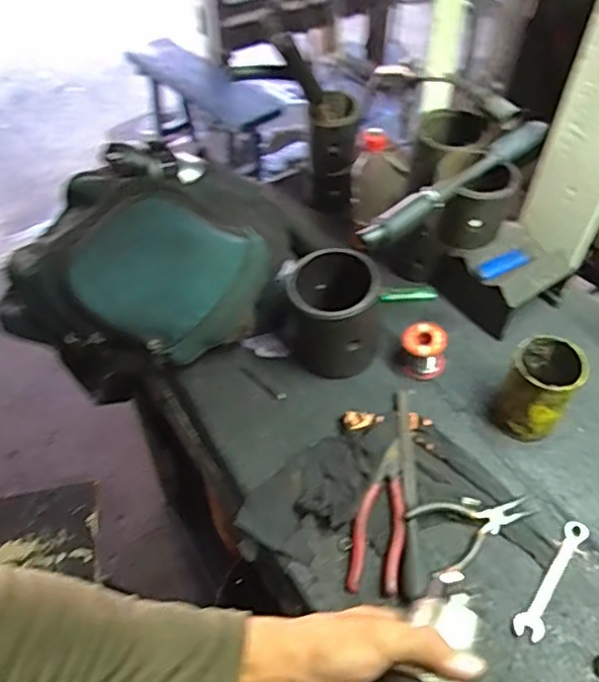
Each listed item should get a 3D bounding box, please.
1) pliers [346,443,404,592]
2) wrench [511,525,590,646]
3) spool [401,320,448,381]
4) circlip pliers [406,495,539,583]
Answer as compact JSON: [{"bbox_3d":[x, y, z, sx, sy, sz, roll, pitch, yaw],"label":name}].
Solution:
[{"bbox_3d":[0.089,0.190,0.660,0.054,0.023,0.172,9,52,8],"label":"pliers"},{"bbox_3d":[0.261,0.244,0.615,0.027,0.012,0.139,33,58,24],"label":"wrench"},{"bbox_3d":[0.160,0.011,0.772,0.057,0.060,0.049,16,53,13],"label":"spool"},{"bbox_3d":[0.192,0.195,0.646,0.135,0.022,0.075,-20,54,-15],"label":"circlip pliers"}]

